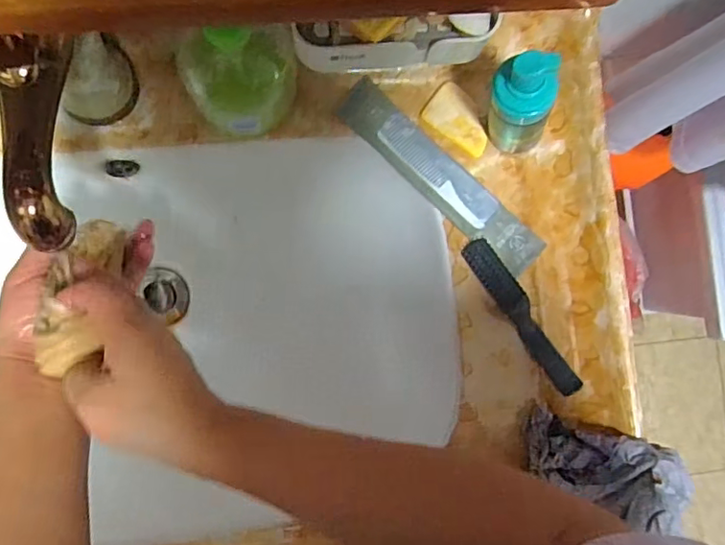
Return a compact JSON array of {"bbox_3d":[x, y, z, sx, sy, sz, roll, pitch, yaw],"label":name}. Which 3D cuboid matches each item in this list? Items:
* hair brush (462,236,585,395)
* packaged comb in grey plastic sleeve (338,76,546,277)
[{"bbox_3d":[0.137,0.036,0.493,0.021,0.030,0.148,-33,90,-8],"label":"hair brush"},{"bbox_3d":[0.070,-0.082,0.499,0.211,0.010,0.041,43,82,-2],"label":"packaged comb in grey plastic sleeve"}]

